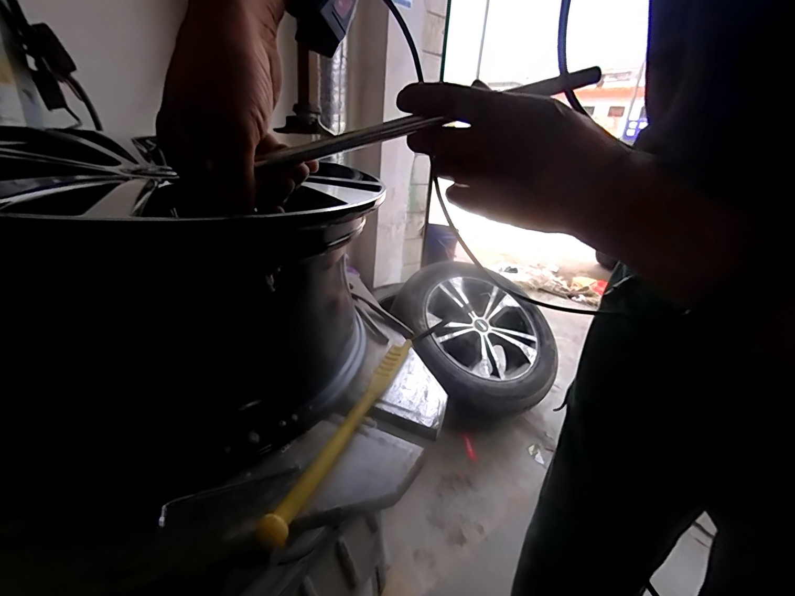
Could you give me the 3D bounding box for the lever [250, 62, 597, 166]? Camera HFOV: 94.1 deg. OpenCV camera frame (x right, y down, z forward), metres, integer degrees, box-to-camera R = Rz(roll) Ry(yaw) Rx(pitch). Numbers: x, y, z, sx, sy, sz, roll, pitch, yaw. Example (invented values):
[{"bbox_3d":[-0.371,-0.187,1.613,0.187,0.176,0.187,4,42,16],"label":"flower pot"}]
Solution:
[{"bbox_3d":[0.027,-0.125,0.256,0.240,0.013,0.007,-17,27,-3],"label":"lever"}]

